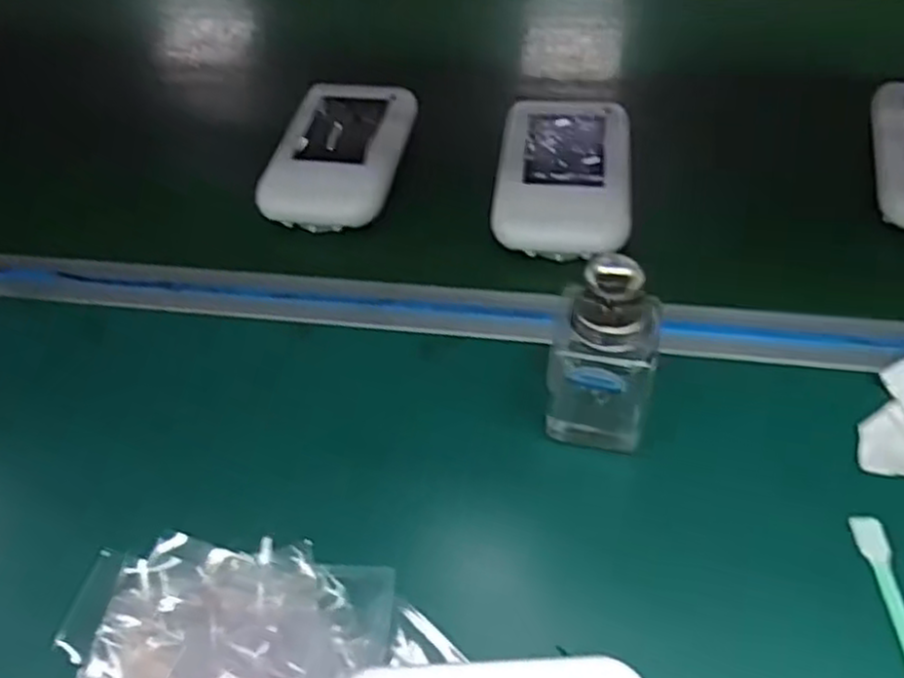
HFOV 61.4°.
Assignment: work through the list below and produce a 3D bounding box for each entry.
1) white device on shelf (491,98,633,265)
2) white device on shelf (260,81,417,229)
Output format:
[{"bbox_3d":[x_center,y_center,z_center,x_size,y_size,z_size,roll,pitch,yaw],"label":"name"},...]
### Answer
[{"bbox_3d":[0.083,-0.123,0.565,0.096,0.021,0.153,3,54,8],"label":"white device on shelf"},{"bbox_3d":[-0.089,-0.153,0.604,0.098,0.022,0.161,7,54,10],"label":"white device on shelf"}]

